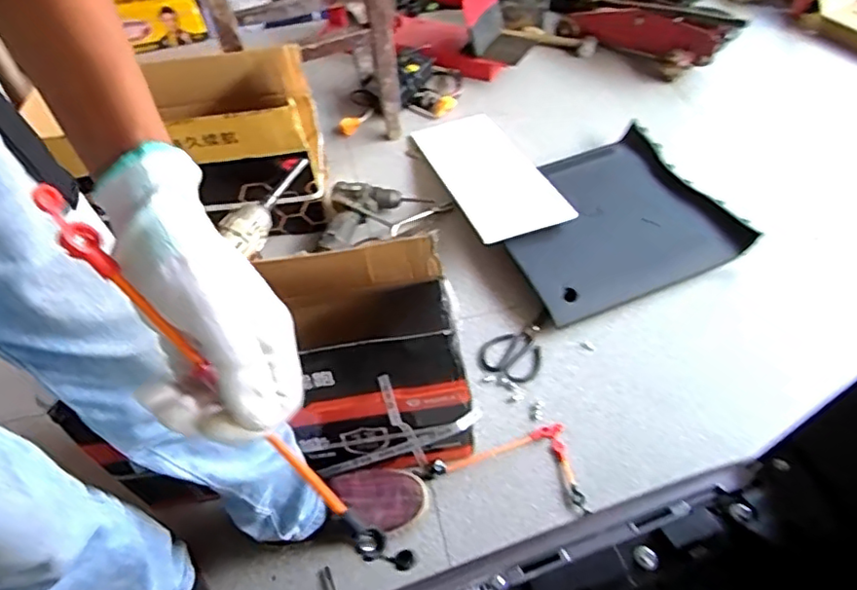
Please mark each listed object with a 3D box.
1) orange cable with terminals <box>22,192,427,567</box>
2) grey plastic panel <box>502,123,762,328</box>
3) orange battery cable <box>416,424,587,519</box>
[{"bbox_3d":[-0.095,0.050,0.294,0.252,0.010,0.016,49,61,-10],"label":"orange cable with terminals"},{"bbox_3d":[0.330,-0.135,1.163,0.395,0.062,0.368,-23,52,-14],"label":"grey plastic panel"},{"bbox_3d":[0.121,0.237,0.893,0.233,0.020,0.127,9,51,12],"label":"orange battery cable"}]

